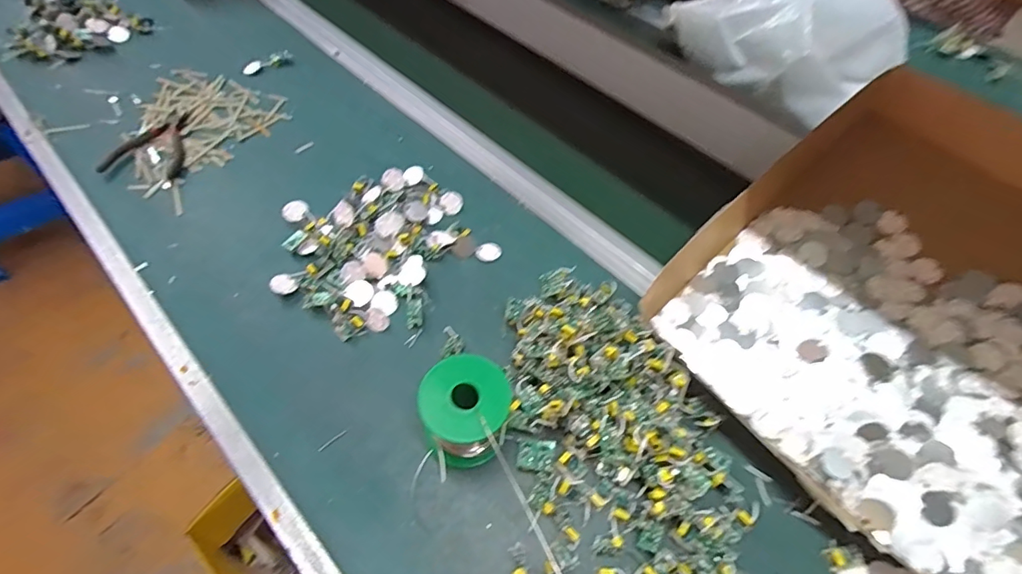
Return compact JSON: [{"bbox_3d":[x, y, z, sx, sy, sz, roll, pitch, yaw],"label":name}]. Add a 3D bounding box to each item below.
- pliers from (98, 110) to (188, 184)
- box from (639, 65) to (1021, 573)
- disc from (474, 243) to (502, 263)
[{"bbox_3d":[-0.427,-0.172,0.599,0.089,0.010,0.116,2,56,-2],"label":"pliers"},{"bbox_3d":[0.374,0.021,0.427,0.389,0.132,0.374,-34,64,-23],"label":"box"},{"bbox_3d":[-0.024,-0.037,0.541,0.028,0.005,0.021,-31,63,-22],"label":"disc"}]

